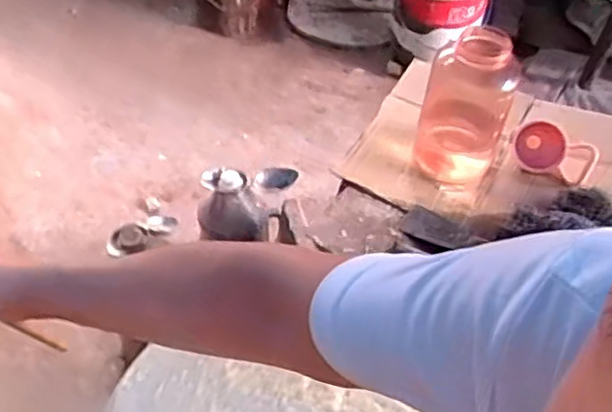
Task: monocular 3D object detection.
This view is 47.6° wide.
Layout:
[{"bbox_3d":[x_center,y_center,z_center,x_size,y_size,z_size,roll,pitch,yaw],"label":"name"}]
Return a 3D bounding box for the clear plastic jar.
[{"bbox_3d":[0.206,-0.125,0.899,0.092,0.189,0.083,-5,48,-4],"label":"clear plastic jar"}]

